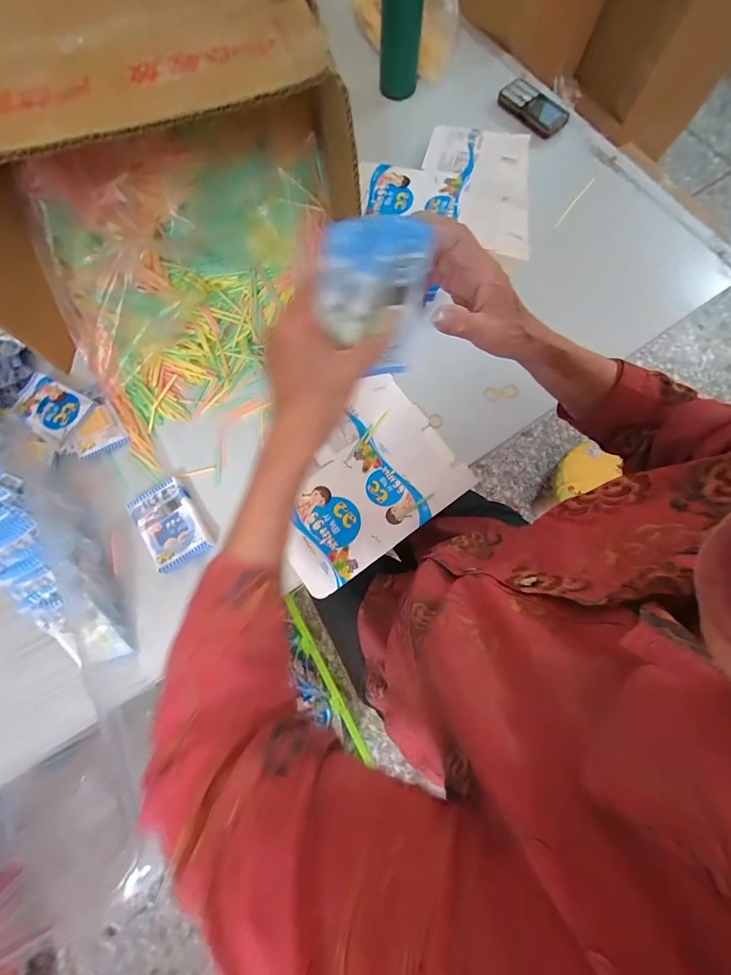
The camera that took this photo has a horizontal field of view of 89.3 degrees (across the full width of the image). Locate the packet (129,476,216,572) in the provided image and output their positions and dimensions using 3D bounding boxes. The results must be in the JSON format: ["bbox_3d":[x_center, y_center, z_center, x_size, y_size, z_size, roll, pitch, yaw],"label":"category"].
[{"bbox_3d":[-0.247,0.048,0.474,0.070,0.018,0.107,-34,78,-8],"label":"packet"}]

